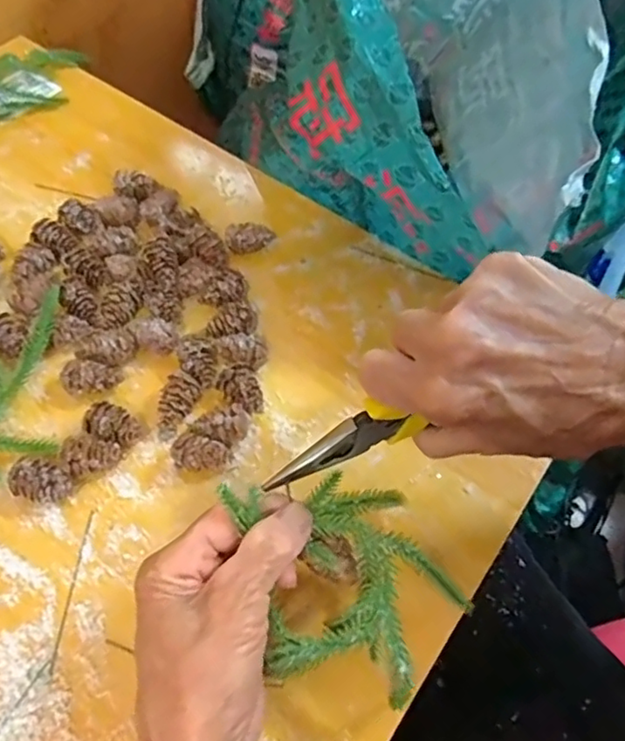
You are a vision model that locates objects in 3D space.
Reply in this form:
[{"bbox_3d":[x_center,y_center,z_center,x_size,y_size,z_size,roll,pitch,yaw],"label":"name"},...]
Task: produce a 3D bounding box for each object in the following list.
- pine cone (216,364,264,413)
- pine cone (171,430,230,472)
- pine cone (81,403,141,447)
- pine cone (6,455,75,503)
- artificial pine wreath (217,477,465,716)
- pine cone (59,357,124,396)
[{"bbox_3d":[-0.044,0.013,0.382,0.021,0.020,0.032,-31,67,-21],"label":"pine cone"},{"bbox_3d":[-0.064,0.049,0.354,0.031,0.018,0.023,19,60,7],"label":"pine cone"},{"bbox_3d":[-0.119,0.034,0.362,0.030,0.020,0.023,36,63,16],"label":"pine cone"},{"bbox_3d":[-0.153,0.062,0.342,0.031,0.019,0.024,19,60,6],"label":"pine cone"},{"bbox_3d":[0.019,0.093,0.273,0.089,0.036,0.101,-19,63,-10],"label":"artificial pine wreath"},{"bbox_3d":[-0.137,0.005,0.375,0.029,0.021,0.023,0,60,-5],"label":"pine cone"}]

